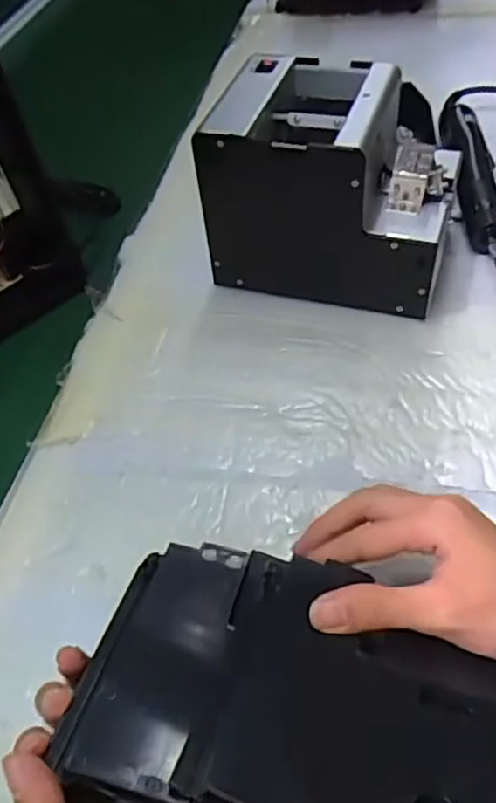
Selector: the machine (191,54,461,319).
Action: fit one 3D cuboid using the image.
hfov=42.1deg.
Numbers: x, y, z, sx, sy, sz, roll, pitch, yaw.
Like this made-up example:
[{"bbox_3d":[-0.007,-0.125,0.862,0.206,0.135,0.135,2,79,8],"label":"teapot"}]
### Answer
[{"bbox_3d":[0.067,-0.169,0.514,0.185,0.143,0.125,13,52,16],"label":"machine"}]

